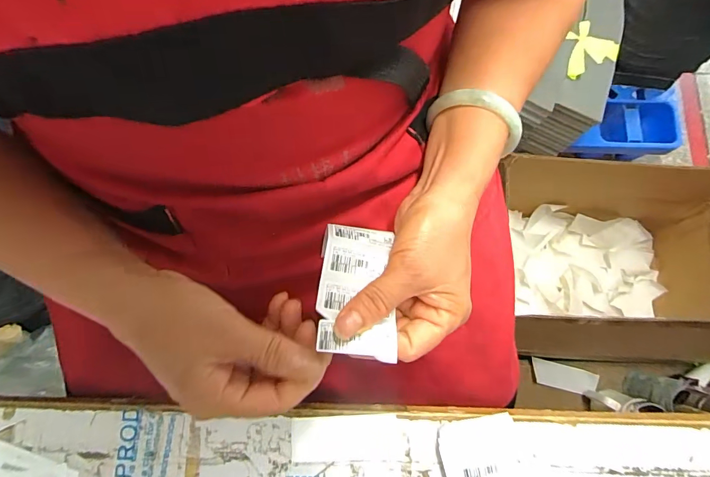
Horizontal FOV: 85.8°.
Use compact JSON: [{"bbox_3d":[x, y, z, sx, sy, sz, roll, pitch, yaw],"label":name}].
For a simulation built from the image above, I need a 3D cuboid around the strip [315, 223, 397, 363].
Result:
[{"bbox_3d":[0.001,0.031,0.251,0.048,0.009,0.092,6,59,-5],"label":"strip"}]

